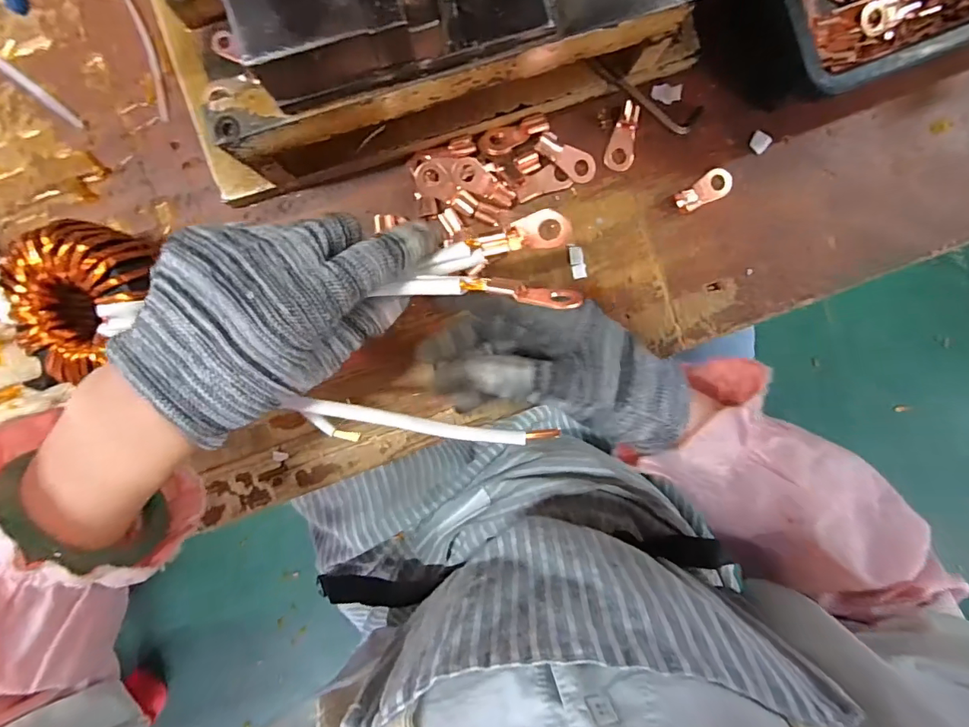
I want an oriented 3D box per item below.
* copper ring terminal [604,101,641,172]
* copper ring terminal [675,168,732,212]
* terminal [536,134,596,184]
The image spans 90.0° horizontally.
[{"bbox_3d":[0.093,-0.147,0.316,0.019,0.007,0.040,21,95,-5],"label":"copper ring terminal"},{"bbox_3d":[0.146,-0.114,0.322,0.040,0.004,0.018,-31,97,1],"label":"copper ring terminal"},{"bbox_3d":[0.054,-0.134,0.315,0.041,0.007,0.018,31,94,-6],"label":"terminal"}]

